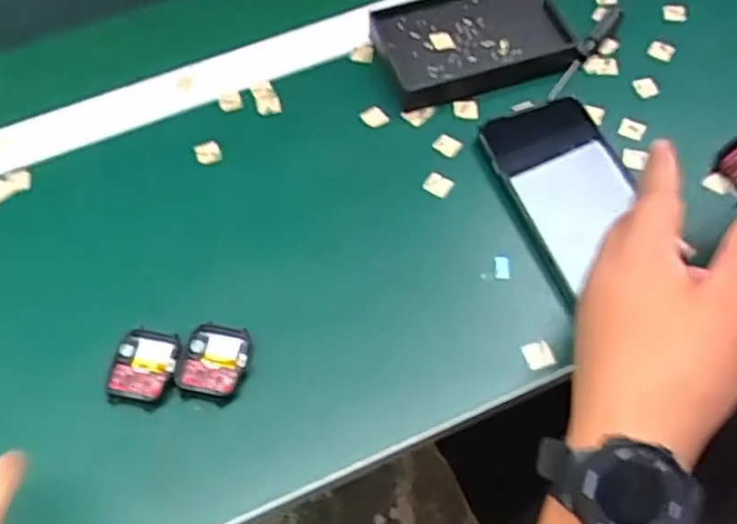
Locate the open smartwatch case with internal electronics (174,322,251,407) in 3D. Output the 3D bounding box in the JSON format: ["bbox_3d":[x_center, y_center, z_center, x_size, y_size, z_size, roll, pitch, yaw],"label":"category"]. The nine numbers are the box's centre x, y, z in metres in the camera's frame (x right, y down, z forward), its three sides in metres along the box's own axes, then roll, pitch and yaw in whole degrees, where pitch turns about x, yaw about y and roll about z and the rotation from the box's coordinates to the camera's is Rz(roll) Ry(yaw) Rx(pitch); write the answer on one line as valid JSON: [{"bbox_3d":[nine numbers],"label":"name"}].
[{"bbox_3d":[-0.092,0.058,0.414,0.040,0.007,0.045,12,59,10],"label":"open smartwatch case with internal electronics"}]

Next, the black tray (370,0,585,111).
[{"bbox_3d":[0.082,-0.169,0.538,0.143,0.027,0.093,-17,58,-7],"label":"black tray"}]

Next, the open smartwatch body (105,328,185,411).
[{"bbox_3d":[-0.132,0.062,0.414,0.041,0.008,0.046,6,58,7],"label":"open smartwatch body"}]

